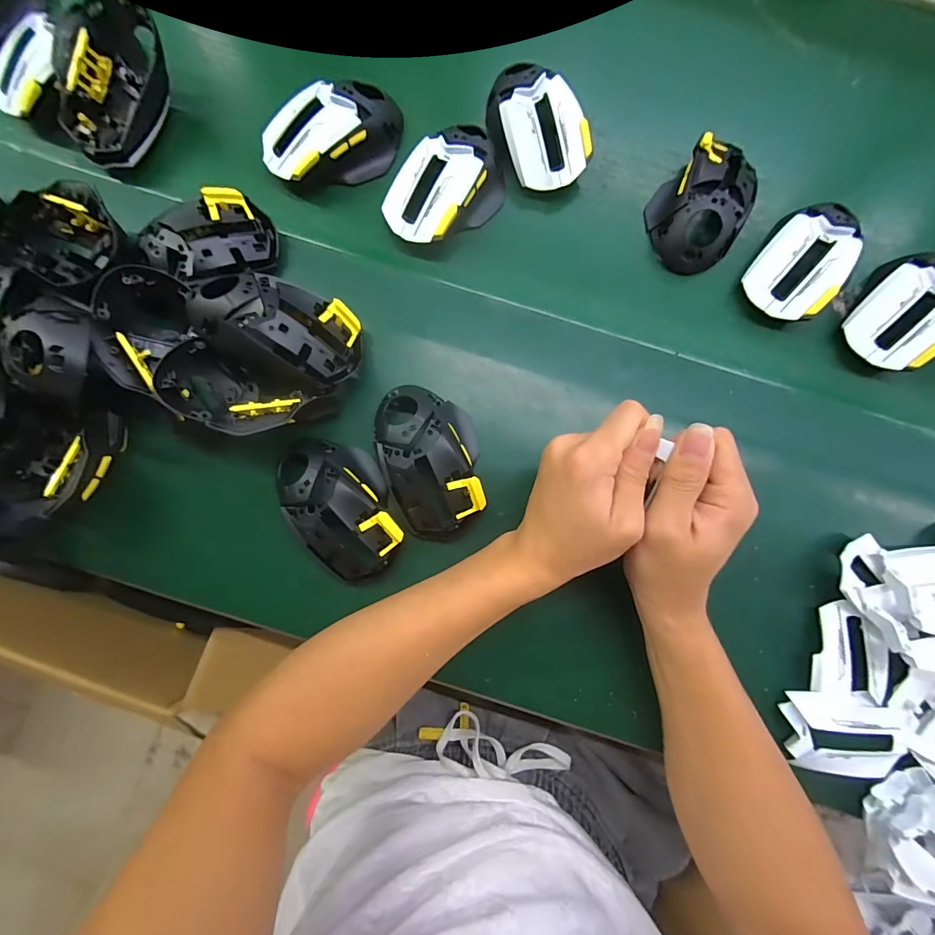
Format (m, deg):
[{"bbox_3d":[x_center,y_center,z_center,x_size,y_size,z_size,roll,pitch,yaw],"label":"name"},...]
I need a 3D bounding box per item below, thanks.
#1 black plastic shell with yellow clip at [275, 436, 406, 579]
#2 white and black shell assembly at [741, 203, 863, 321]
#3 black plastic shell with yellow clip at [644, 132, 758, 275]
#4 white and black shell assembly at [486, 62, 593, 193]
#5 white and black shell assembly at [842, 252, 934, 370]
[{"bbox_3d":[-0.095,0.026,0.304,0.068,0.030,0.111,-33,86,-5],"label":"black plastic shell with yellow clip"},{"bbox_3d":[0.269,-0.165,0.338,0.061,0.034,0.092,28,84,1],"label":"white and black shell assembly"},{"bbox_3d":[0.199,-0.221,0.344,0.075,0.035,0.108,41,84,2],"label":"black plastic shell with yellow clip"},{"bbox_3d":[0.055,-0.280,0.345,0.065,0.036,0.099,-30,86,-5],"label":"white and black shell assembly"},{"bbox_3d":[0.352,-0.128,0.335,0.067,0.037,0.100,36,84,1],"label":"white and black shell assembly"}]

